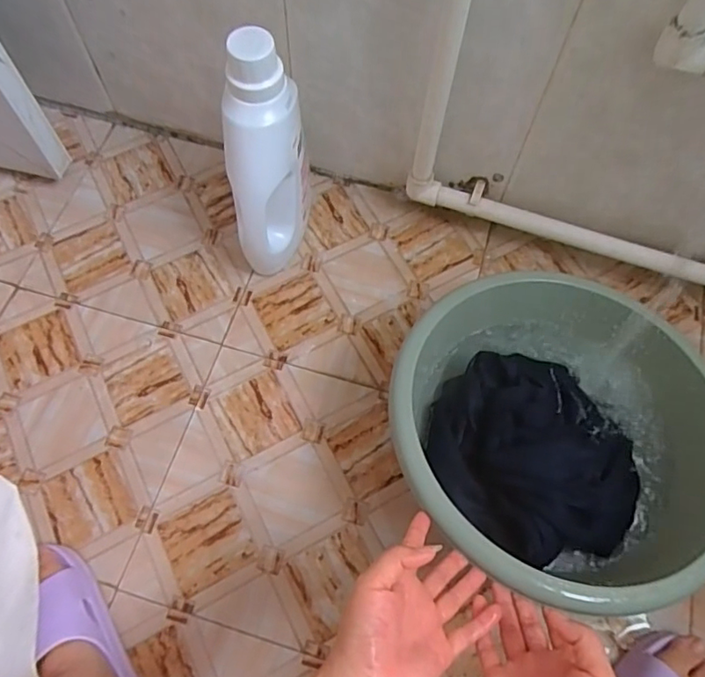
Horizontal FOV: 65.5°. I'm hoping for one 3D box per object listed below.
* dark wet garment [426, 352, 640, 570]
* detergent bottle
[{"bbox_3d":[0.193,0.112,0.565,0.207,0.076,0.210,-8,66,-5],"label":"dark wet garment"},{"bbox_3d":[-0.101,-0.185,0.637,0.094,0.285,0.116,-2,65,-2],"label":"detergent bottle"}]

